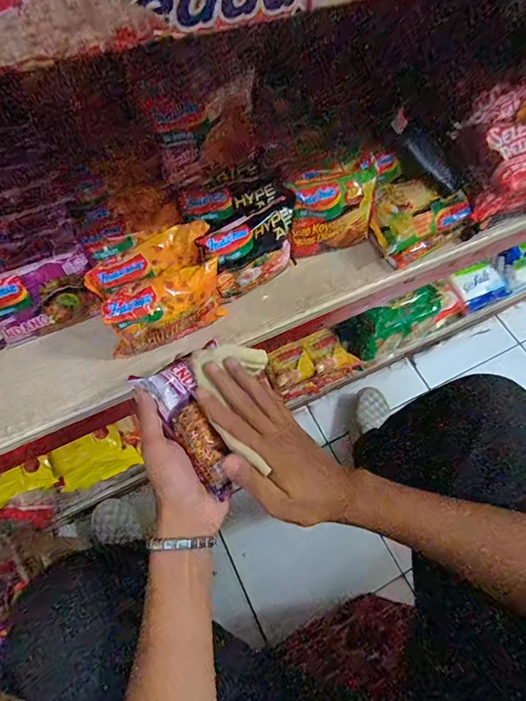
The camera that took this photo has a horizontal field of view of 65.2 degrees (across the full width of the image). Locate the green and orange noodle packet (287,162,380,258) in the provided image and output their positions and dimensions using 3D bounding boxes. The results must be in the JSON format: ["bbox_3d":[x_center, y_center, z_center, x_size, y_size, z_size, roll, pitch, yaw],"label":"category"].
[{"bbox_3d":[0.090,-0.172,0.529,0.116,0.096,0.029,-17,43,-11],"label":"green and orange noodle packet"}]

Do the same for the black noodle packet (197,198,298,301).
[{"bbox_3d":[-0.011,-0.117,0.497,0.125,0.092,0.032,-30,48,-16],"label":"black noodle packet"}]

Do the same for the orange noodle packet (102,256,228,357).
[{"bbox_3d":[-0.109,-0.048,0.464,0.136,0.081,0.051,-30,70,-16],"label":"orange noodle packet"}]

